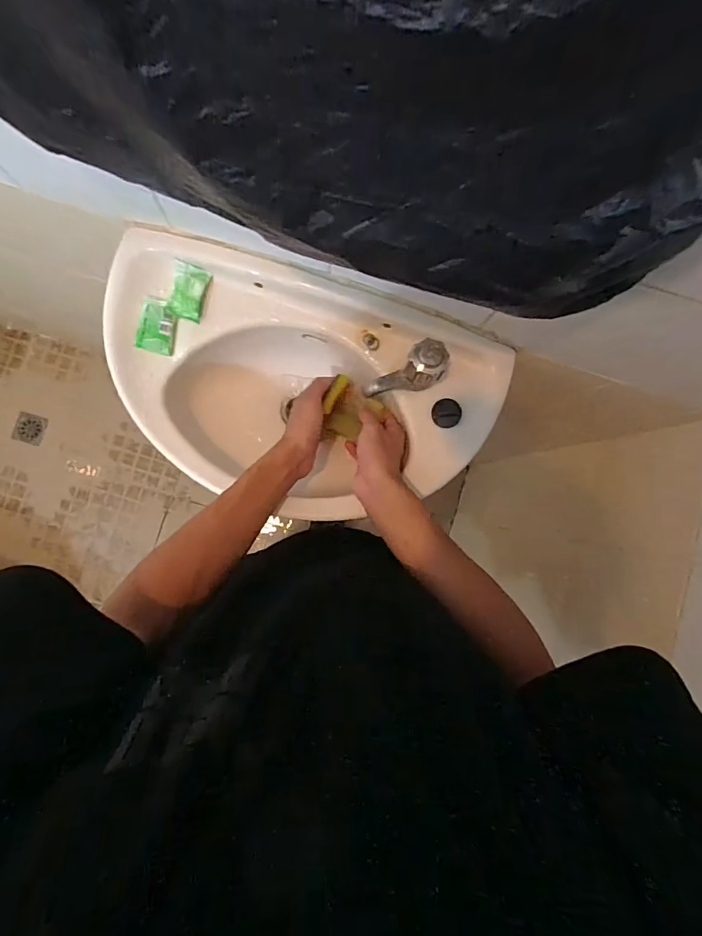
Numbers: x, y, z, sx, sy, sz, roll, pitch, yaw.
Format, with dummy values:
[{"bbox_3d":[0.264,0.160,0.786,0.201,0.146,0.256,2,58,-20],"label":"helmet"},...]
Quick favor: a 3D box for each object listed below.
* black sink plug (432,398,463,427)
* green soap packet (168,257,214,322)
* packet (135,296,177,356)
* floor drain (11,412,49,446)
[{"bbox_3d":[0.125,-0.072,0.581,0.037,0.008,0.037,0,86,-4],"label":"black sink plug"},{"bbox_3d":[-0.203,-0.222,0.561,0.041,0.012,0.068,15,85,-3],"label":"green soap packet"},{"bbox_3d":[-0.241,-0.177,0.561,0.043,0.006,0.064,12,95,-21],"label":"packet"},{"bbox_3d":[-1.068,-0.131,1.486,0.095,0.009,0.095,17,85,-3],"label":"floor drain"}]

